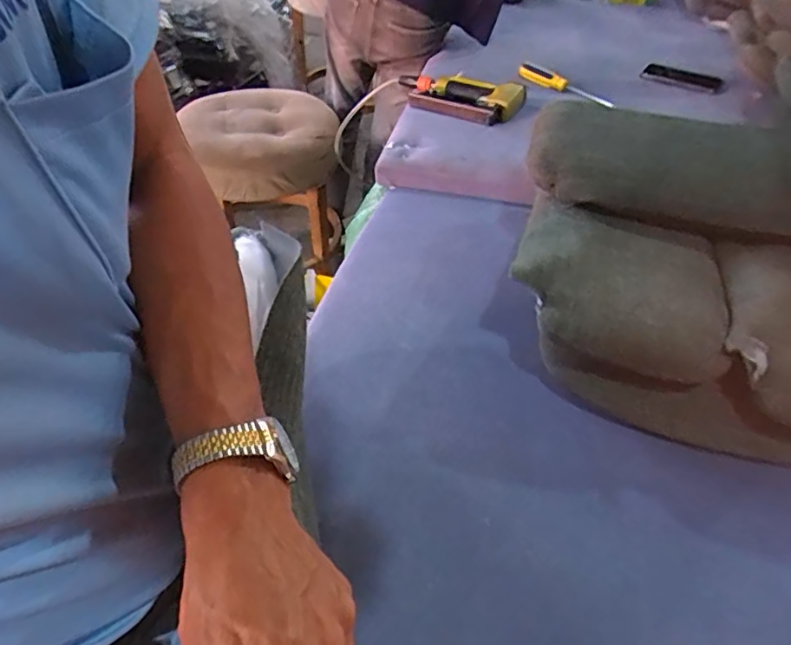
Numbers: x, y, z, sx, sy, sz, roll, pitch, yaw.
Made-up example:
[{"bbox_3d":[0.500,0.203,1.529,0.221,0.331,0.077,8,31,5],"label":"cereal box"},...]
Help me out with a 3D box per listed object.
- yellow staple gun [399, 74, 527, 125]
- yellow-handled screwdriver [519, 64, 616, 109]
[{"bbox_3d":[0.115,-0.445,1.071,0.250,0.038,0.156,19,48,18],"label":"yellow staple gun"},{"bbox_3d":[0.333,-0.483,1.103,0.035,0.024,0.245,-24,50,-23],"label":"yellow-handled screwdriver"}]

